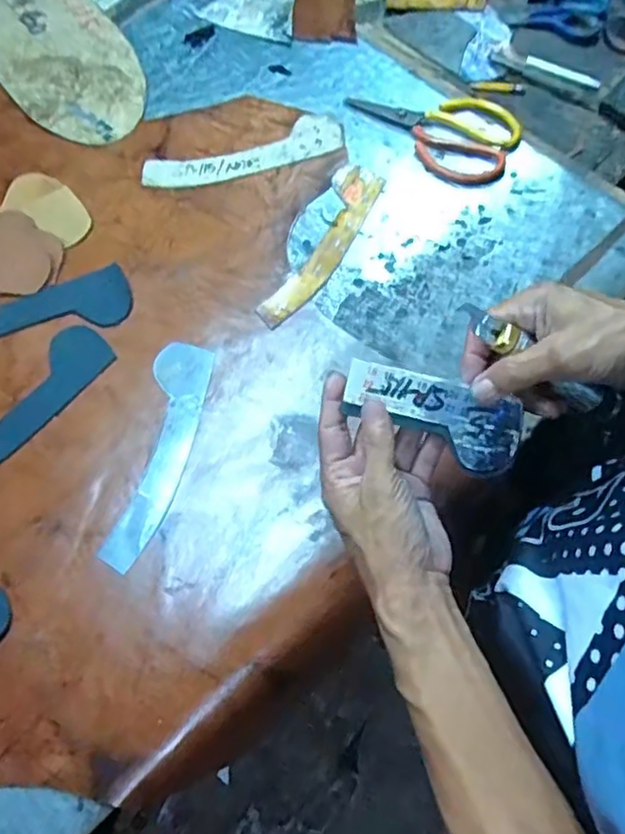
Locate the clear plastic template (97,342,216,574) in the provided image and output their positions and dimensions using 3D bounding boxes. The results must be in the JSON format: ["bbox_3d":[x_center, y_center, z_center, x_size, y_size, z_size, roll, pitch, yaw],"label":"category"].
[{"bbox_3d":[-0.129,0.028,0.525,0.049,0.004,0.197,9,70,5],"label":"clear plastic template"}]

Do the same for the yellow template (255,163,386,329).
[{"bbox_3d":[0.010,-0.168,0.597,0.047,0.005,0.197,24,72,10],"label":"yellow template"}]

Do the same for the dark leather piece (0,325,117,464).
[{"bbox_3d":[-0.262,-0.001,0.539,0.053,0.005,0.201,40,74,7],"label":"dark leather piece"}]

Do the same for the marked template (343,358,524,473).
[{"bbox_3d":[0.080,-0.001,0.412,0.121,0.004,0.049,17,94,-6],"label":"marked template"}]

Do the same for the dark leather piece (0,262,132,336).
[{"bbox_3d":[-0.269,-0.088,0.567,0.204,0.012,0.055,-19,71,-6],"label":"dark leather piece"}]

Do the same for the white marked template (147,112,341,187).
[{"bbox_3d":[-0.070,-0.271,0.638,0.207,0.010,0.055,-20,69,-5],"label":"white marked template"}]

